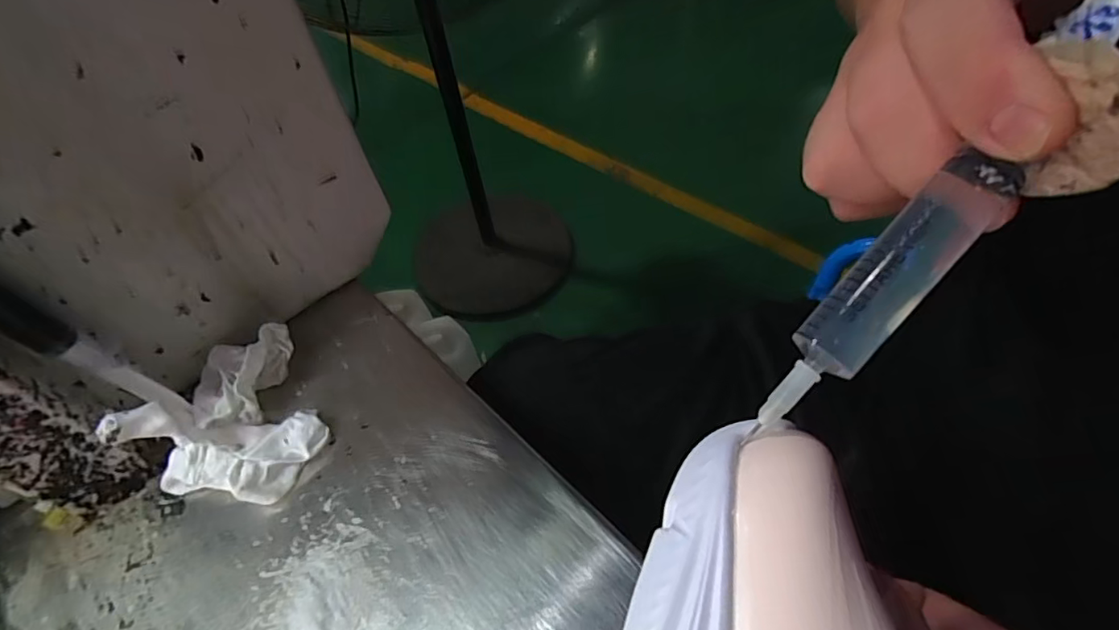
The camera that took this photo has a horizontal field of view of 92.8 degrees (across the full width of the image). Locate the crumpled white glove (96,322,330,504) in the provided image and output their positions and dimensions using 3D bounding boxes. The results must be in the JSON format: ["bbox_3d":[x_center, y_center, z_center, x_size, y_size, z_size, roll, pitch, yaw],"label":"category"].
[{"bbox_3d":[-0.173,0.044,0.286,0.081,0.065,0.096,-4,51,2],"label":"crumpled white glove"}]

